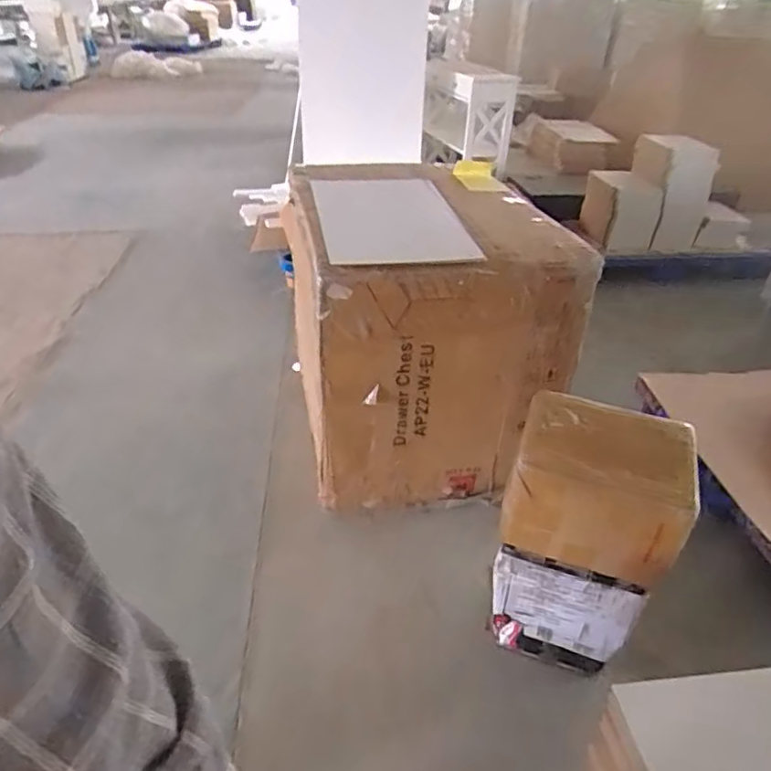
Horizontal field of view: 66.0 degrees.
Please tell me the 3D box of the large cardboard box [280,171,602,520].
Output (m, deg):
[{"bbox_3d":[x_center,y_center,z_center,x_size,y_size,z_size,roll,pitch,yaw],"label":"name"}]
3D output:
[{"bbox_3d":[0.073,-0.202,1.834,0.699,0.703,0.861,-7,35,-13],"label":"large cardboard box"}]

